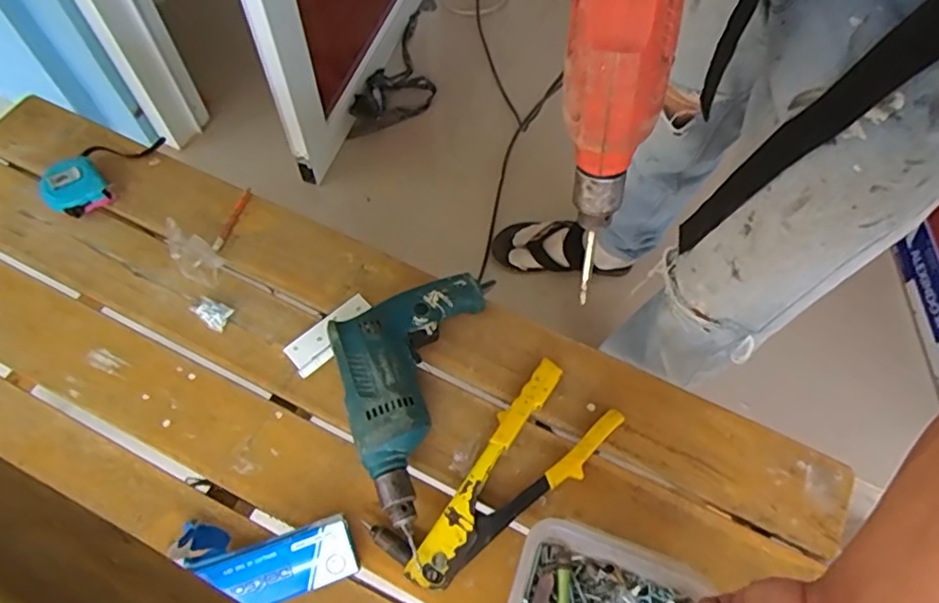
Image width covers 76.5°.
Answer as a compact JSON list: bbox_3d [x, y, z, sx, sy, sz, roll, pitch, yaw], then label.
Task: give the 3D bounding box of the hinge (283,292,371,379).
[{"bbox_3d":[-0.148,0.034,0.645,0.103,0.010,0.040,-40,71,-19],"label":"hinge"}]

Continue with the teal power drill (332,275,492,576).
[{"bbox_3d":[-0.081,0.081,0.598,0.141,0.062,0.278,15,64,6],"label":"teal power drill"}]

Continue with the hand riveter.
[{"bbox_3d":[0.029,0.165,0.576,0.247,0.030,0.096,-38,70,-19],"label":"hand riveter"}]

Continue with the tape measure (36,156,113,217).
[{"bbox_3d":[-0.470,-0.133,0.711,0.068,0.037,0.064,-38,70,-19],"label":"tape measure"}]

